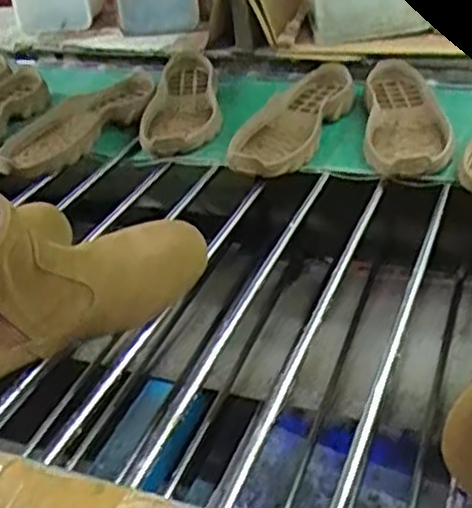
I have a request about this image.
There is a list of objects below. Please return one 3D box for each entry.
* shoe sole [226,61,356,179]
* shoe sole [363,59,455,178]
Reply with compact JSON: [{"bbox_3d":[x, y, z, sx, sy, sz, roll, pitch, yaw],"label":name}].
[{"bbox_3d":[0.070,-0.172,0.946,0.109,0.052,0.274,10,37,24],"label":"shoe sole"},{"bbox_3d":[0.218,-0.179,0.929,0.098,0.040,0.299,0,34,11],"label":"shoe sole"}]

